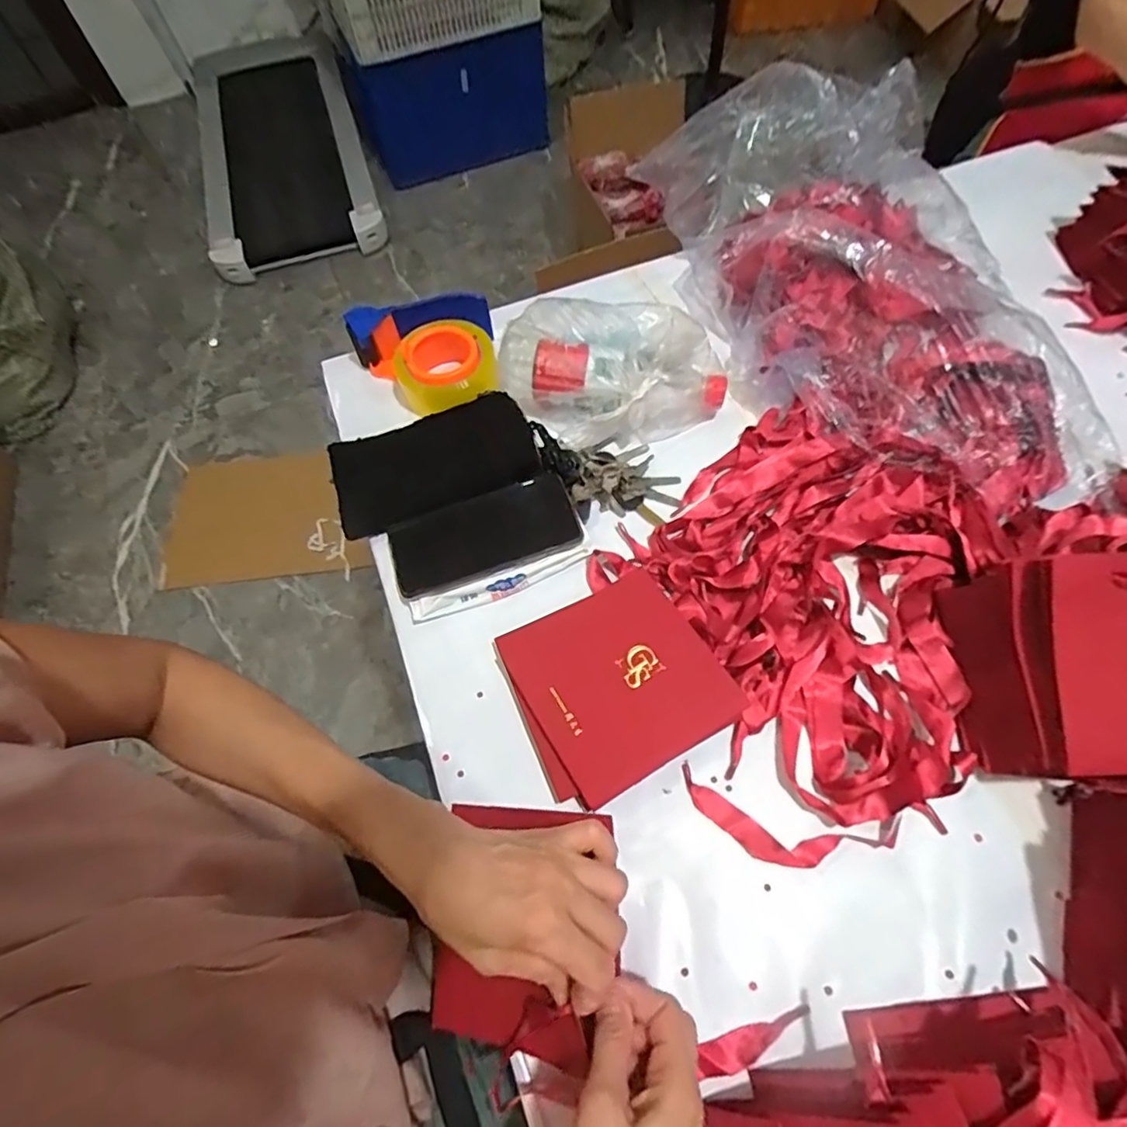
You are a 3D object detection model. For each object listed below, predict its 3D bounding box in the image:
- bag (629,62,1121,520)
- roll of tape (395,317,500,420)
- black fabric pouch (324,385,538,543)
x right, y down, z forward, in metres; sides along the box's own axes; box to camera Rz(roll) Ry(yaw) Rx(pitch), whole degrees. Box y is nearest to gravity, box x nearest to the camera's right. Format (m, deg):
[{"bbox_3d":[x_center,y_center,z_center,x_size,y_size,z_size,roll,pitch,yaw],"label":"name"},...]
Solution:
[{"bbox_3d":[0.314,-0.278,0.590,0.281,0.159,0.485,-15,63,-5],"label":"bag"},{"bbox_3d":[-0.124,-0.213,0.626,0.101,0.039,0.105,-12,62,-3],"label":"roll of tape"},{"bbox_3d":[-0.130,-0.101,0.587,0.195,0.025,0.120,-17,63,-6],"label":"black fabric pouch"}]

